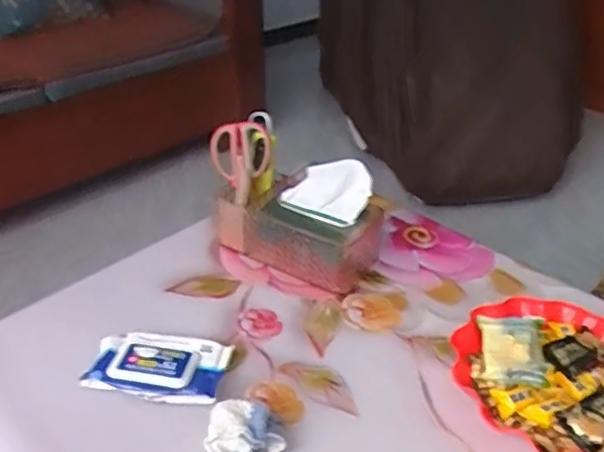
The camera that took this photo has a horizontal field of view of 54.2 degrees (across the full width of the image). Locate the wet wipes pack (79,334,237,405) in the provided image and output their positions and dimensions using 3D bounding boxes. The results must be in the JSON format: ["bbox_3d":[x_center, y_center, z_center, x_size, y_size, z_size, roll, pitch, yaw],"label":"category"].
[{"bbox_3d":[-0.168,0.166,0.691,0.153,0.028,0.086,6,35,7],"label":"wet wipes pack"}]

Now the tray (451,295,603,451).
[{"bbox_3d":[0.293,0.172,0.680,0.233,0.045,0.221,4,35,4],"label":"tray"}]

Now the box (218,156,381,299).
[{"bbox_3d":[-0.006,-0.014,0.858,0.231,0.135,0.128,18,38,22],"label":"box"}]

